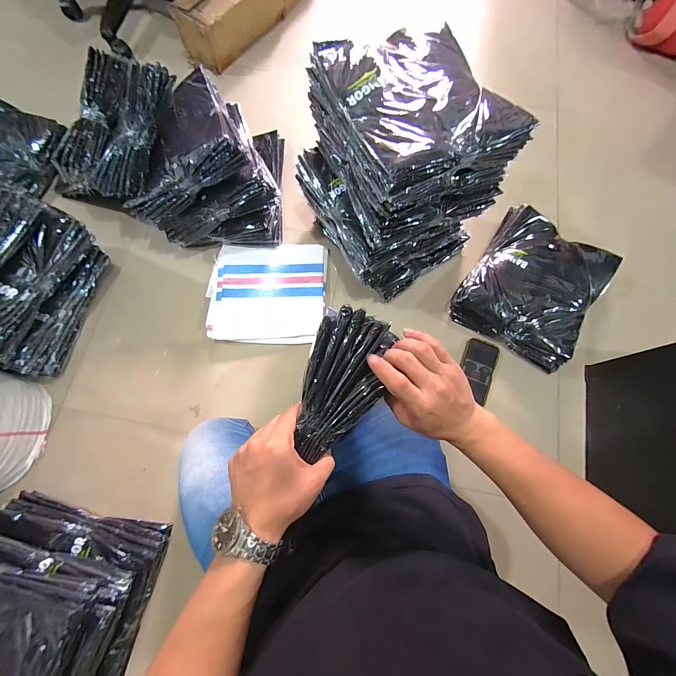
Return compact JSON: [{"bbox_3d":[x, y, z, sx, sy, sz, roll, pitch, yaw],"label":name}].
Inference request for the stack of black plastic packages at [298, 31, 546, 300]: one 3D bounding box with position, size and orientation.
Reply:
[{"bbox_3d":[0.118,-0.354,0.715,0.312,0.389,0.345,-34,76,-10],"label":"stack of black plastic packages"}]

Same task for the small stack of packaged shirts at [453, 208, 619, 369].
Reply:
[{"bbox_3d":[0.507,-0.137,0.832,0.298,0.097,0.338,33,79,7],"label":"small stack of packaged shirts"}]

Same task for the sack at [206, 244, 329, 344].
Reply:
[{"bbox_3d":[-0.190,-0.126,0.863,0.310,0.025,0.279,2,77,0],"label":"sack"}]

